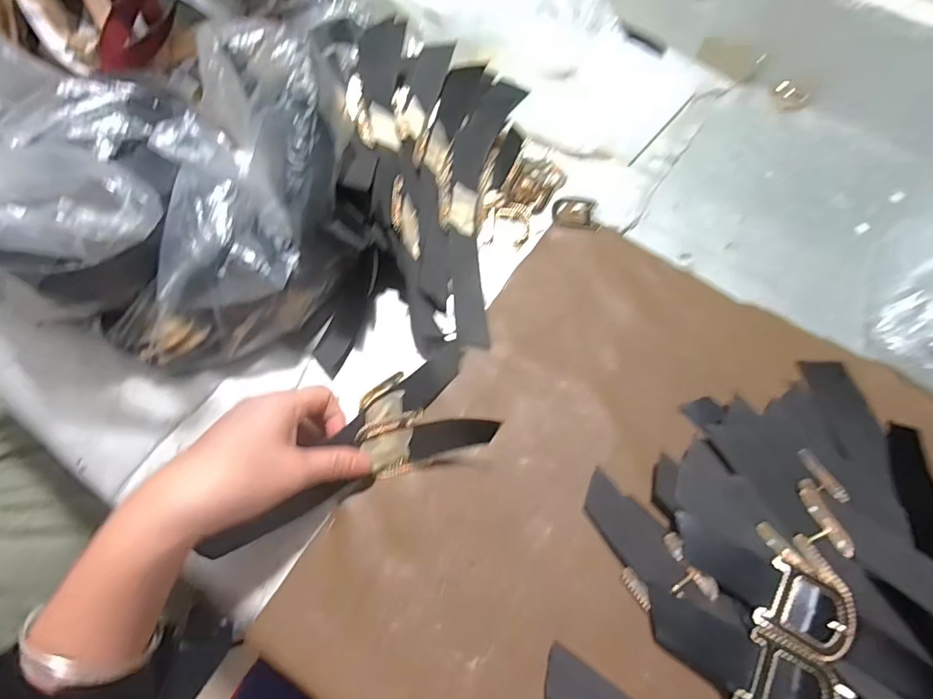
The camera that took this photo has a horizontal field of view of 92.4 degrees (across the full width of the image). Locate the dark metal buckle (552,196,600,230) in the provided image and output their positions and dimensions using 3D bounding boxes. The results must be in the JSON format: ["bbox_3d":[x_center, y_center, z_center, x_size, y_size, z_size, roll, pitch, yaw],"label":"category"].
[{"bbox_3d":[0.113,-0.142,0.465,0.046,0.008,0.043,8,64,1],"label":"dark metal buckle"}]

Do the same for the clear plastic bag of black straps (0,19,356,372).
[{"bbox_3d":[-0.229,-0.117,0.351,0.266,0.164,0.220,-2,64,-4],"label":"clear plastic bag of black straps"}]

